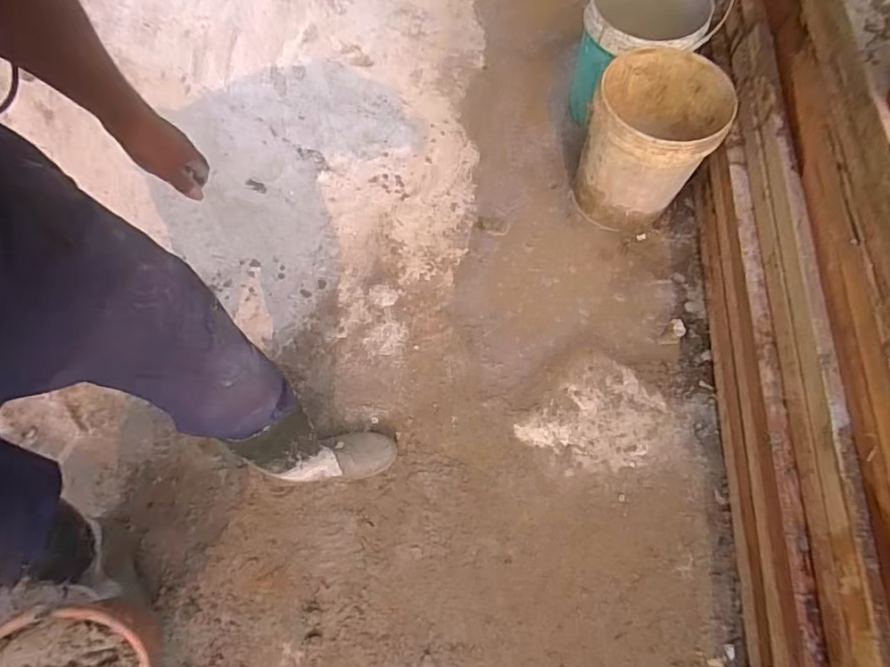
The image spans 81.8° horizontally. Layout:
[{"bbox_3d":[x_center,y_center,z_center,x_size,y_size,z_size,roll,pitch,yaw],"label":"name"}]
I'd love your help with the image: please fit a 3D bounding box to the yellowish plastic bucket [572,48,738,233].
[{"bbox_3d":[0.529,-0.496,1.389,0.302,0.352,0.329,1,64,-3],"label":"yellowish plastic bucket"}]

